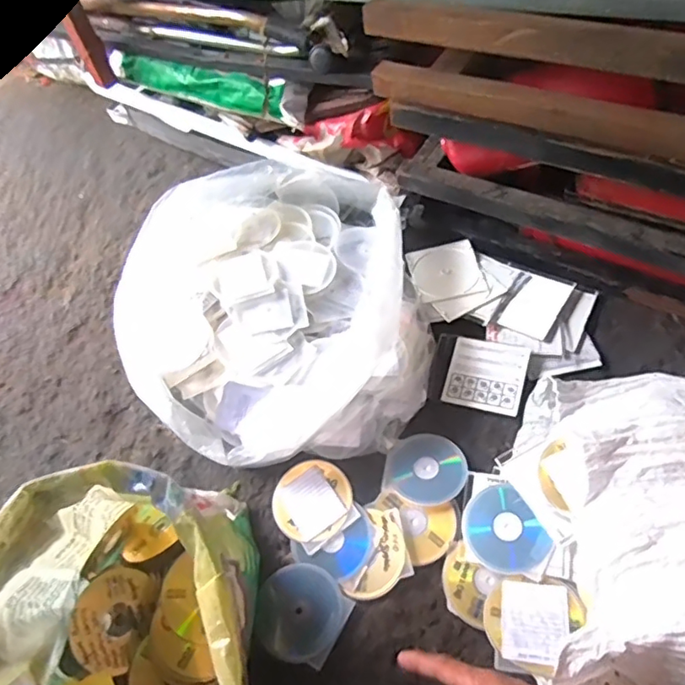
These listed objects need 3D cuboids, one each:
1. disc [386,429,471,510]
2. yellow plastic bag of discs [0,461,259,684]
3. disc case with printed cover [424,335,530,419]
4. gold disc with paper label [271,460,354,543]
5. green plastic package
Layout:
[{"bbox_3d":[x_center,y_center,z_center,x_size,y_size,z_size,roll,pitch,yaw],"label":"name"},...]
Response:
[{"bbox_3d":[0.128,0.190,0.849,0.119,0.008,0.116,-4,51,5],"label":"disc"},{"bbox_3d":[-0.246,0.311,0.636,0.274,0.280,0.315,-11,53,-5],"label":"yellow plastic bag of discs"},{"bbox_3d":[0.226,0.050,0.927,0.147,0.011,0.126,9,63,20],"label":"disc case with printed cover"},{"bbox_3d":[-0.047,0.237,0.841,0.118,0.012,0.117,-5,64,10],"label":"gold disc with paper label"},{"bbox_3d":[-0.307,-0.538,1.144,0.451,0.070,0.035,23,60,20],"label":"green plastic package"}]

